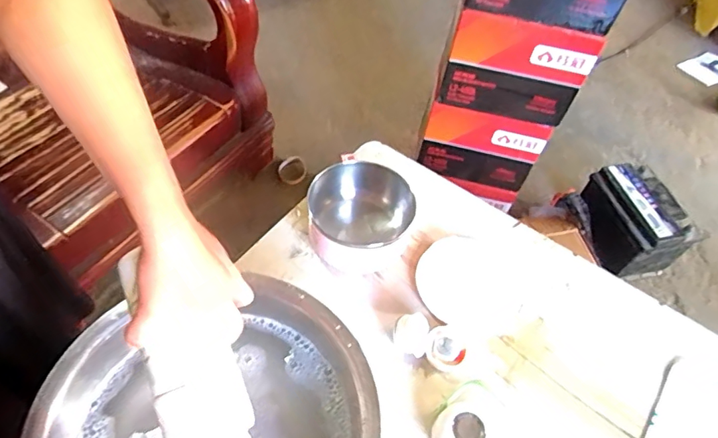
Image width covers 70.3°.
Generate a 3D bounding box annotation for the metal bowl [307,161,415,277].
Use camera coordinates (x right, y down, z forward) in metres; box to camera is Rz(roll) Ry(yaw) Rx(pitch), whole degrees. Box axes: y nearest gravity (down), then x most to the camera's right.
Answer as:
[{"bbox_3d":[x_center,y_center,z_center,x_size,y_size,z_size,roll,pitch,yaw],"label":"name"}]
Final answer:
[{"bbox_3d":[0.000,-0.001,0.707,0.126,0.091,0.127,3,52,-4],"label":"metal bowl"}]

